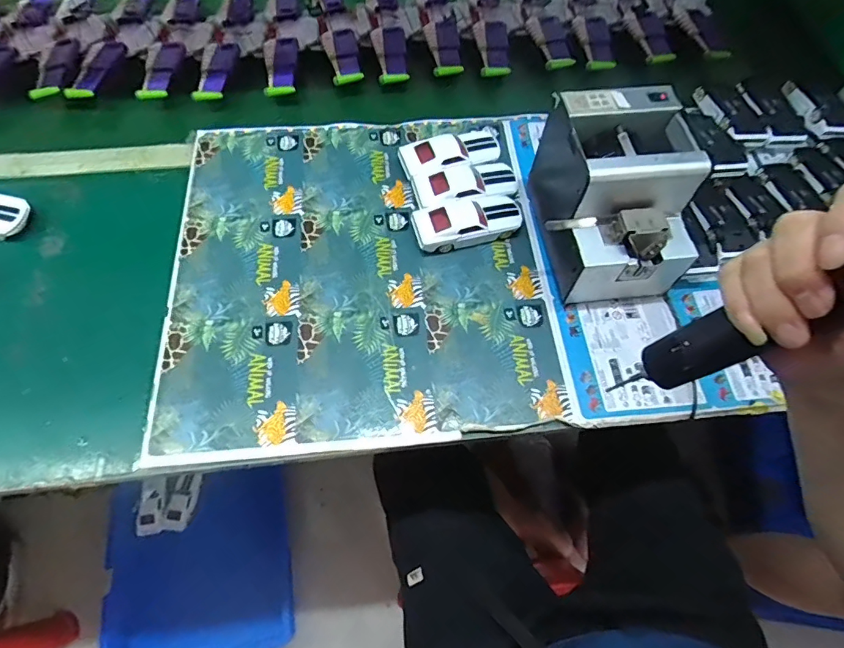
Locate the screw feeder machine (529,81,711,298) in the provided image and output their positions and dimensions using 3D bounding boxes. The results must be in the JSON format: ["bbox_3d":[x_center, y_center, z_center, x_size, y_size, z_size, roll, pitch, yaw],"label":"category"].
[{"bbox_3d":[0.207,-0.138,0.519,0.134,0.153,0.183,-6,62,-5],"label":"screw feeder machine"}]

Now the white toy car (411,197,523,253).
[{"bbox_3d":[0.056,-0.123,0.571,0.130,0.034,0.053,-14,63,-9],"label":"white toy car"}]

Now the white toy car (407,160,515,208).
[{"bbox_3d":[0.055,-0.172,0.595,0.129,0.035,0.059,-15,63,-9],"label":"white toy car"}]

